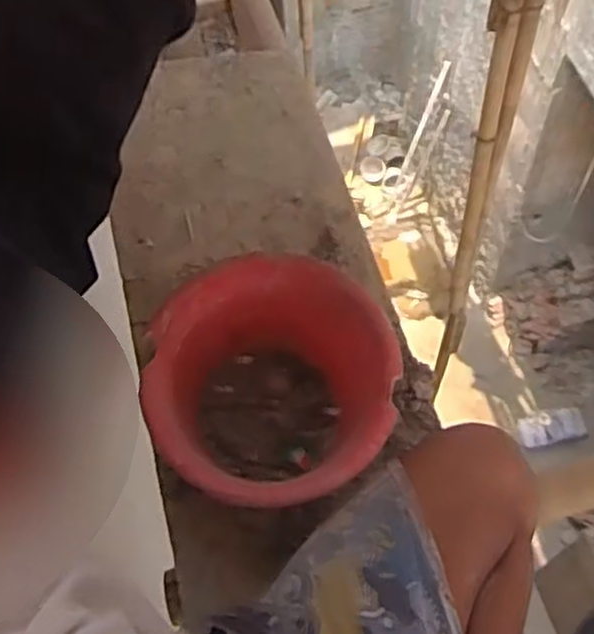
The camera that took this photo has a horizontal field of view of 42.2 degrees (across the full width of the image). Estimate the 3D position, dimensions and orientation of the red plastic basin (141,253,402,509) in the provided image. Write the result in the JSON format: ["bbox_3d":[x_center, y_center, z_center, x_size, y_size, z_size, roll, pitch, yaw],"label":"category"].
[{"bbox_3d":[-0.022,0.091,0.810,0.237,0.198,0.230,-1,60,2],"label":"red plastic basin"}]

